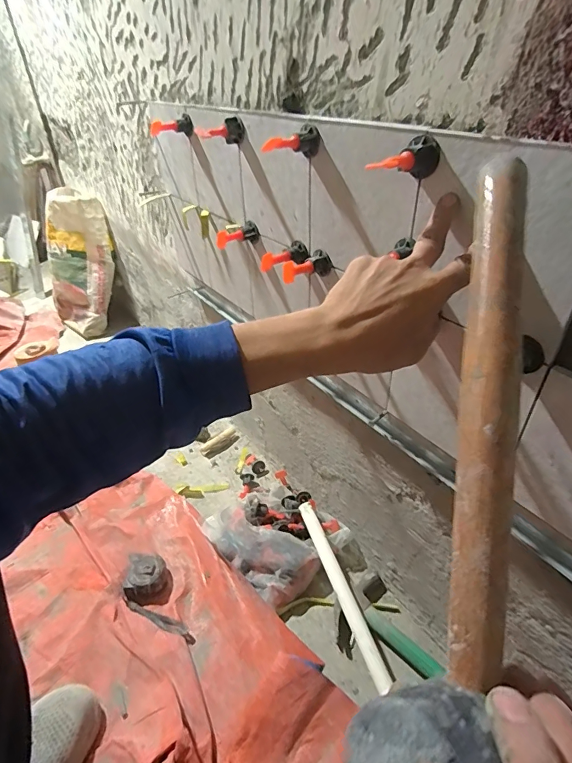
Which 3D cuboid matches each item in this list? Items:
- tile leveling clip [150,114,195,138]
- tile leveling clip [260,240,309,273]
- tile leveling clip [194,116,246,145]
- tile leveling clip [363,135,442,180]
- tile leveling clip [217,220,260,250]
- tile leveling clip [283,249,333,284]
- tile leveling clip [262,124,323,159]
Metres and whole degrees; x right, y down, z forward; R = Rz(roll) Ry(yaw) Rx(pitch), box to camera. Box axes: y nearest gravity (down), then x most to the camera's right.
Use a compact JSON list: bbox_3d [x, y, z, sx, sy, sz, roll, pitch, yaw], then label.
[{"bbox_3d":[-0.175,-0.391,0.646,0.065,0.026,0.028,-7,38,-6],"label":"tile leveling clip"},{"bbox_3d":[-0.004,-0.158,0.532,0.062,0.027,0.025,-13,39,-13],"label":"tile leveling clip"},{"bbox_3d":[-0.083,-0.316,0.536,0.060,0.028,0.022,-15,39,-16],"label":"tile leveling clip"},{"bbox_3d":[0.093,-0.175,0.336,0.059,0.029,0.026,-23,42,-24],"label":"tile leveling clip"},{"bbox_3d":[-0.070,-0.211,0.609,0.060,0.028,0.026,-8,38,-7],"label":"tile leveling clip"},{"bbox_3d":[0.026,-0.134,0.497,0.063,0.022,0.031,-31,45,-31],"label":"tile leveling clip"},{"bbox_3d":[0.004,-0.248,0.440,0.060,0.028,0.023,-13,39,-13],"label":"tile leveling clip"}]

